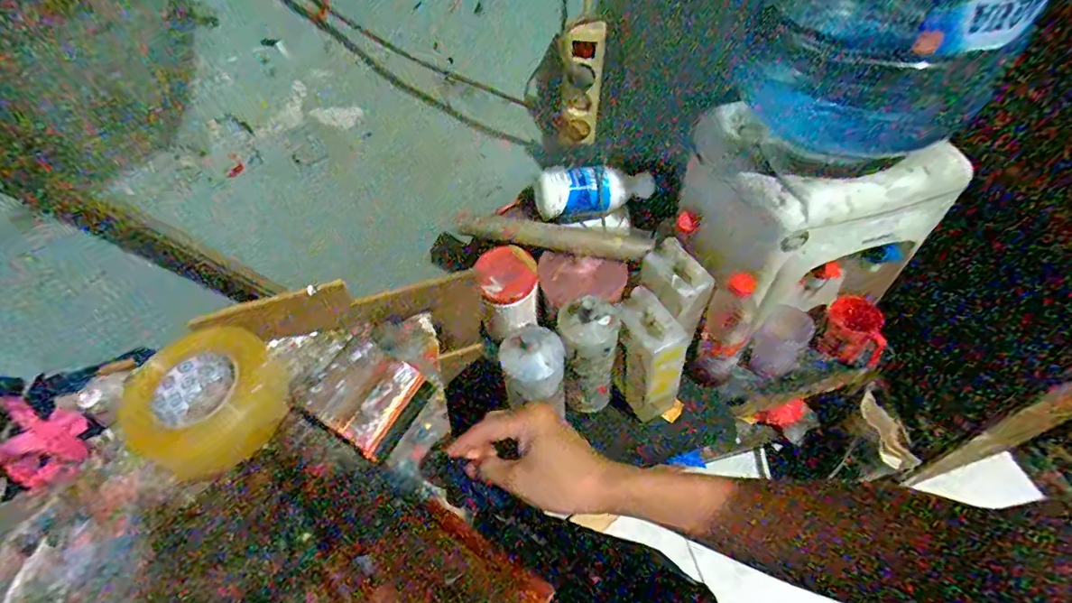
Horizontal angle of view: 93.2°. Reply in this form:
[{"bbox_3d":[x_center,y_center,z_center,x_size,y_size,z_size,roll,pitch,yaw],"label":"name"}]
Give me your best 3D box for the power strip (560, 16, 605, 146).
[{"bbox_3d":[0.064,-0.309,0.732,0.056,0.172,0.033,-1,52,2],"label":"power strip"}]

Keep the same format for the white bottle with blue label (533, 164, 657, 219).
[{"bbox_3d":[0.099,-0.182,0.830,0.199,0.065,0.073,-5,52,-1],"label":"white bottle with blue label"}]

